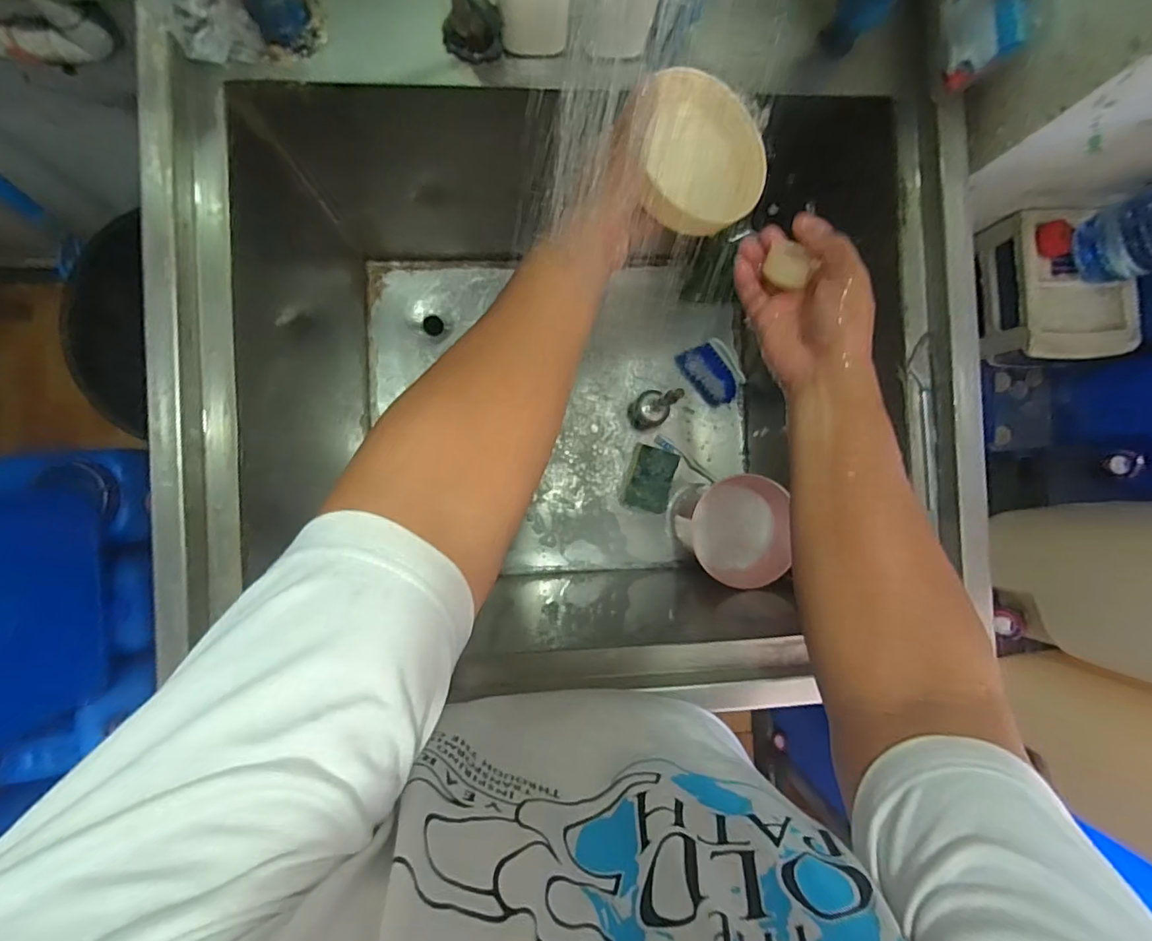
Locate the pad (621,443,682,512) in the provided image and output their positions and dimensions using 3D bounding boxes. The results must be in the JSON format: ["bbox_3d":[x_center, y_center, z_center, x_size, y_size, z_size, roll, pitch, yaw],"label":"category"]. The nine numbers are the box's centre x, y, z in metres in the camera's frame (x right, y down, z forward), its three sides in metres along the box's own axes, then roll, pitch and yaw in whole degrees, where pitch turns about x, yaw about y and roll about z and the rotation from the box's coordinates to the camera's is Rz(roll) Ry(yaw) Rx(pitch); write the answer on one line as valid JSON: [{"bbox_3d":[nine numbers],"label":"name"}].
[{"bbox_3d":[0.120,0.013,0.841,0.077,0.035,0.104,16,88,-4],"label":"pad"}]

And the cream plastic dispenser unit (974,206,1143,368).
[{"bbox_3d":[0.554,-0.208,0.606,0.130,0.065,0.168,-7,90,-5],"label":"cream plastic dispenser unit"}]

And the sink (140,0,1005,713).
[{"bbox_3d":[-0.008,-0.119,0.660,0.719,0.440,0.709,5,89,-5],"label":"sink"}]

